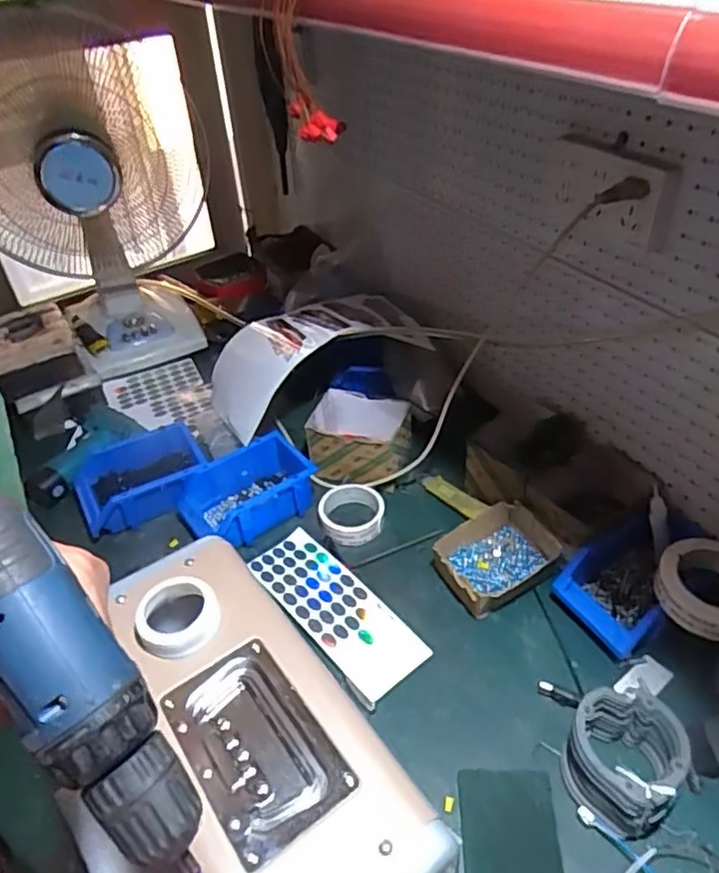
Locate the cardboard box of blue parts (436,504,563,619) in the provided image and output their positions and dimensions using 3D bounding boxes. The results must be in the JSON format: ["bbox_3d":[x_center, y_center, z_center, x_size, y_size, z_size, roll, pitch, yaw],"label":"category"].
[{"bbox_3d":[0.175,0.163,0.822,0.140,0.065,0.110,-22,43,-22],"label":"cardboard box of blue parts"}]

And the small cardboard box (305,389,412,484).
[{"bbox_3d":[0.002,0.002,0.978,0.146,0.080,0.118,7,40,12],"label":"small cardboard box"}]

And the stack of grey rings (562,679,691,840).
[{"bbox_3d":[0.254,0.306,0.612,0.101,0.068,0.110,28,48,32],"label":"stack of grey rings"}]

